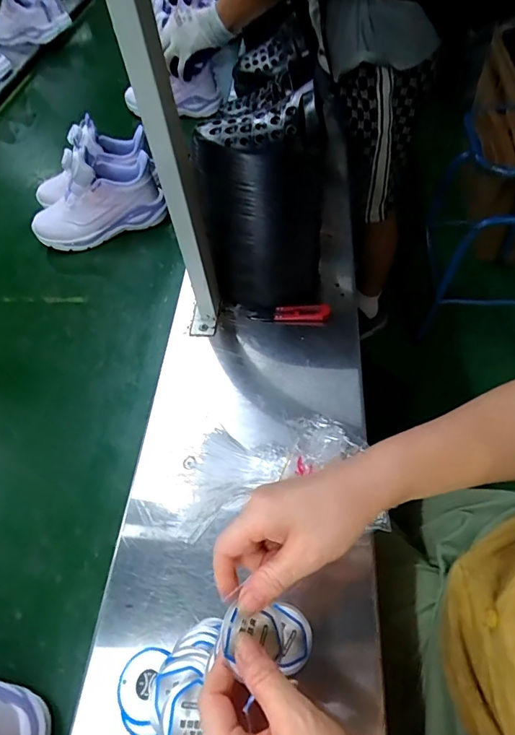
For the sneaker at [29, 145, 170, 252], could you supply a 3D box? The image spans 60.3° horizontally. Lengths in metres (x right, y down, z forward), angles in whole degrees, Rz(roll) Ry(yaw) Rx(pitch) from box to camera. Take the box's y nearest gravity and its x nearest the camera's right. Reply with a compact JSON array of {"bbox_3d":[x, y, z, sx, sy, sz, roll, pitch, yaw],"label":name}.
[{"bbox_3d":[-0.258,-0.270,0.702,0.208,0.126,0.071,-15,55,-5],"label":"sneaker"}]

